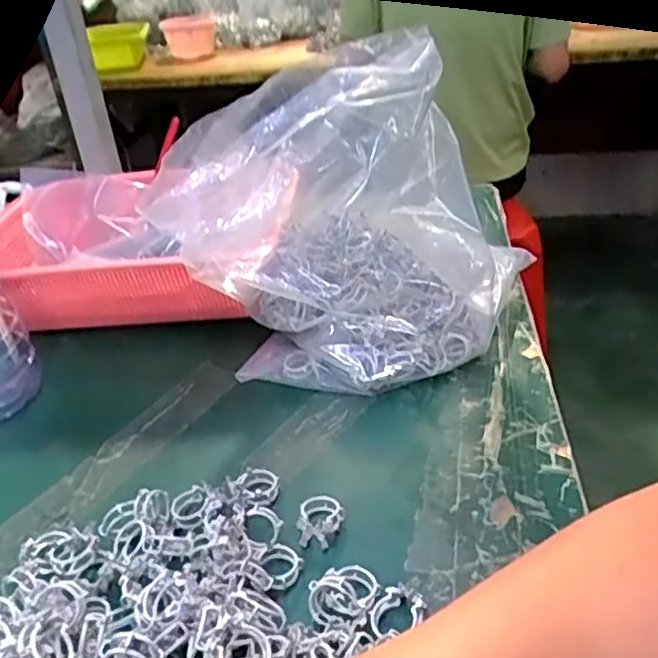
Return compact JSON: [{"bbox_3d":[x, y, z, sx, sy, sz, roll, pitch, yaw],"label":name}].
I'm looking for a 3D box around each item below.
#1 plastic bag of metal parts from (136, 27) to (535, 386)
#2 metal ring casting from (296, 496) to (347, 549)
[{"bbox_3d":[0.026,-0.086,0.516,0.236,0.224,0.173,1,33,11],"label":"plastic bag of metal parts"},{"bbox_3d":[-0.005,0.114,0.398,0.026,0.010,0.032,1,33,11],"label":"metal ring casting"}]

